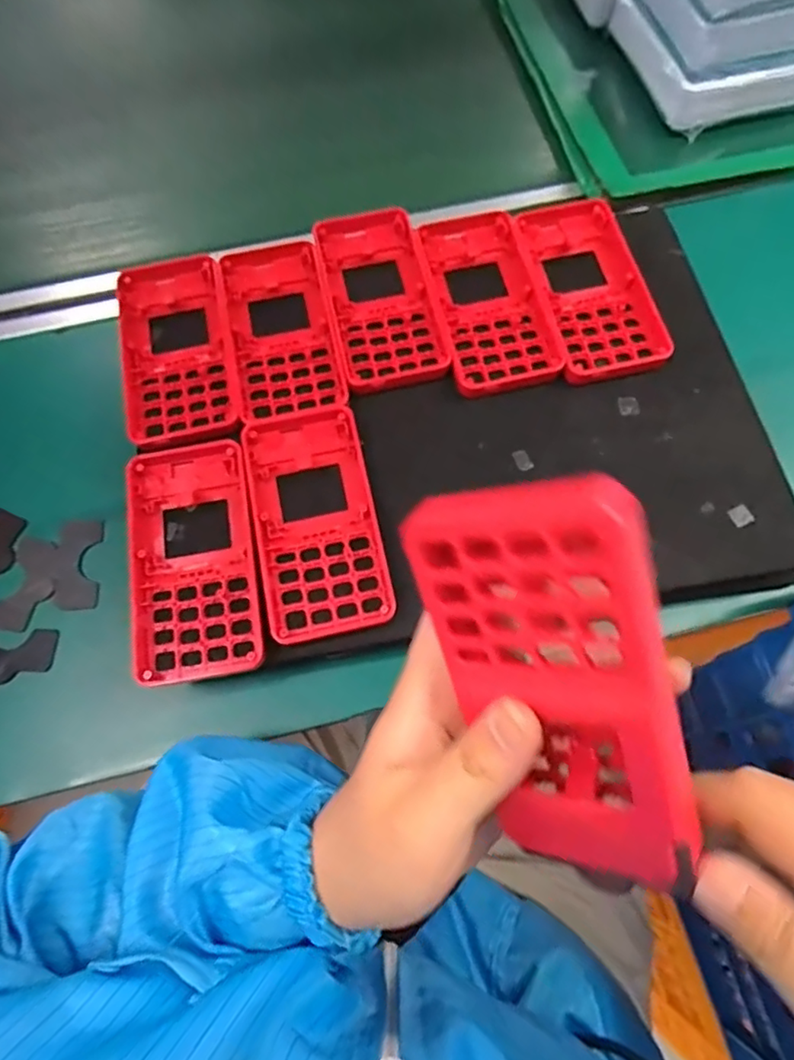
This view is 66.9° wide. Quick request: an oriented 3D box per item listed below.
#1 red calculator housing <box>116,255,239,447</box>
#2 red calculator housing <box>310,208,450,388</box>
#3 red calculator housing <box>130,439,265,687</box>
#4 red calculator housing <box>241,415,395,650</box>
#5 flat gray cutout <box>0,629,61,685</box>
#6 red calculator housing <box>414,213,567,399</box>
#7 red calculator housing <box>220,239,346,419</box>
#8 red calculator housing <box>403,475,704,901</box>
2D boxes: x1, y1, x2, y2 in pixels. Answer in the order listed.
[{"bbox_3d":[-0.133,-0.110,0.358,0.059,0.015,0.130,-12,68,-4],"label":"red calculator housing"},{"bbox_3d":[-0.011,-0.144,0.368,0.061,0.017,0.124,-13,68,-4],"label":"red calculator housing"},{"bbox_3d":[-0.106,0.012,0.311,0.058,0.016,0.126,-10,68,-3],"label":"red calculator housing"},{"bbox_3d":[-0.043,-0.007,0.319,0.062,0.016,0.123,-11,68,-3],"label":"red calculator housing"},{"bbox_3d":[-0.222,0.071,0.341,0.056,0.008,0.030,-2,68,1],"label":"flat gray cutout"},{"bbox_3d":[0.055,-0.142,0.366,0.062,0.014,0.128,-10,68,-3],"label":"red calculator housing"},{"bbox_3d":[-0.071,-0.126,0.362,0.060,0.014,0.128,-13,68,-4],"label":"red calculator housing"},{"bbox_3d":[0.047,0.047,0.171,0.062,0.127,0.011,-5,21,36],"label":"red calculator housing"}]

